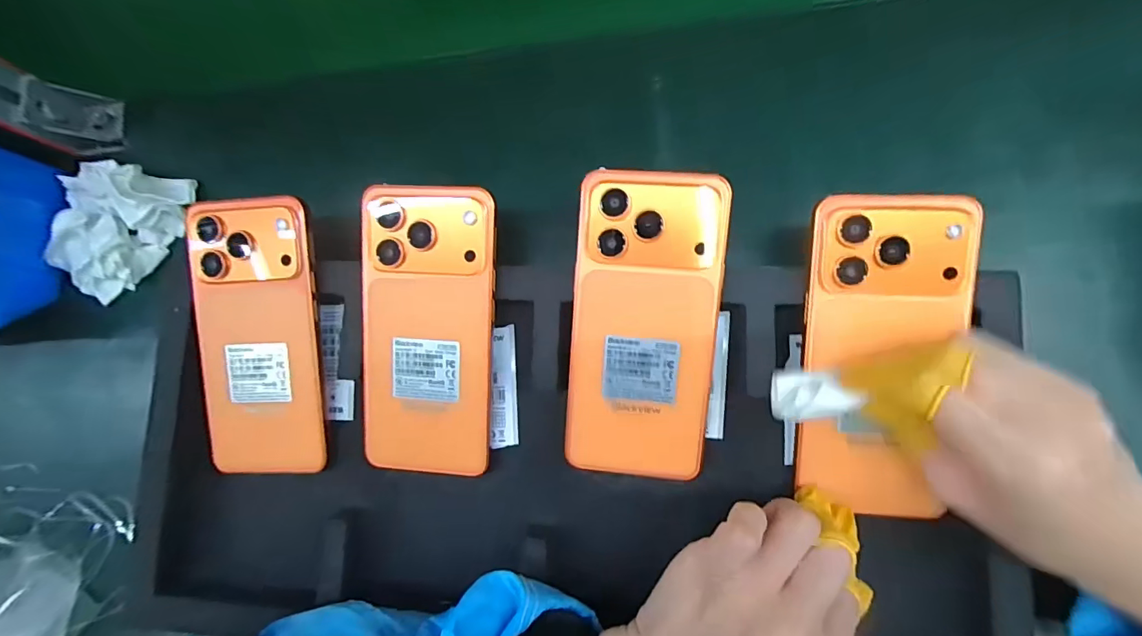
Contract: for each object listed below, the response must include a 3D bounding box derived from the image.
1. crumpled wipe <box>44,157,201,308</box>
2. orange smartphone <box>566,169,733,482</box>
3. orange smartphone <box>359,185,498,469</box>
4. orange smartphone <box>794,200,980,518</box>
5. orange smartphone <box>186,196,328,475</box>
[{"bbox_3d":[-0.317,-0.061,0.334,0.080,0.030,0.094,14,83,9],"label":"crumpled wipe"},{"bbox_3d":[0.039,0.006,0.259,0.077,0.006,0.162,4,99,4],"label":"orange smartphone"},{"bbox_3d":[-0.082,0.009,0.273,0.076,0.008,0.160,3,97,5],"label":"orange smartphone"},{"bbox_3d":[0.157,0.018,0.240,0.074,0.017,0.157,3,94,10],"label":"orange smartphone"},{"bbox_3d":[-0.186,0.013,0.287,0.072,0.010,0.162,-1,97,1],"label":"orange smartphone"}]

